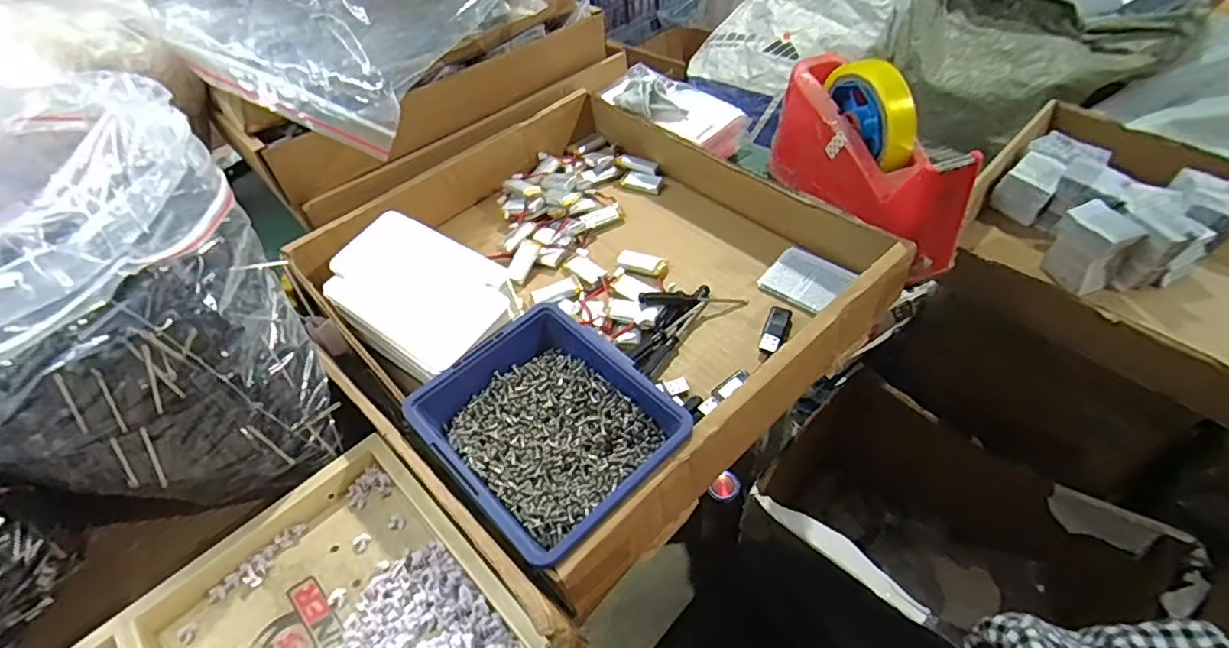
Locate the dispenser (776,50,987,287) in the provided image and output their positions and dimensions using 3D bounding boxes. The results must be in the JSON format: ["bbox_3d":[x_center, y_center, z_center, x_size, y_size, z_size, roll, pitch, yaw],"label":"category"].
[{"bbox_3d":[0.202,-0.142,0.486,0.061,0.108,0.200,-17,49,-9],"label":"dispenser"}]

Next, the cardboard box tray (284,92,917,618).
[{"bbox_3d":[-0.015,-0.051,0.487,0.378,0.065,0.390,-36,55,-23],"label":"cardboard box tray"}]

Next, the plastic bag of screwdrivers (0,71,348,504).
[{"bbox_3d":[-0.303,-0.008,0.358,0.180,0.187,0.202,-26,51,-16],"label":"plastic bag of screwdrivers"}]

